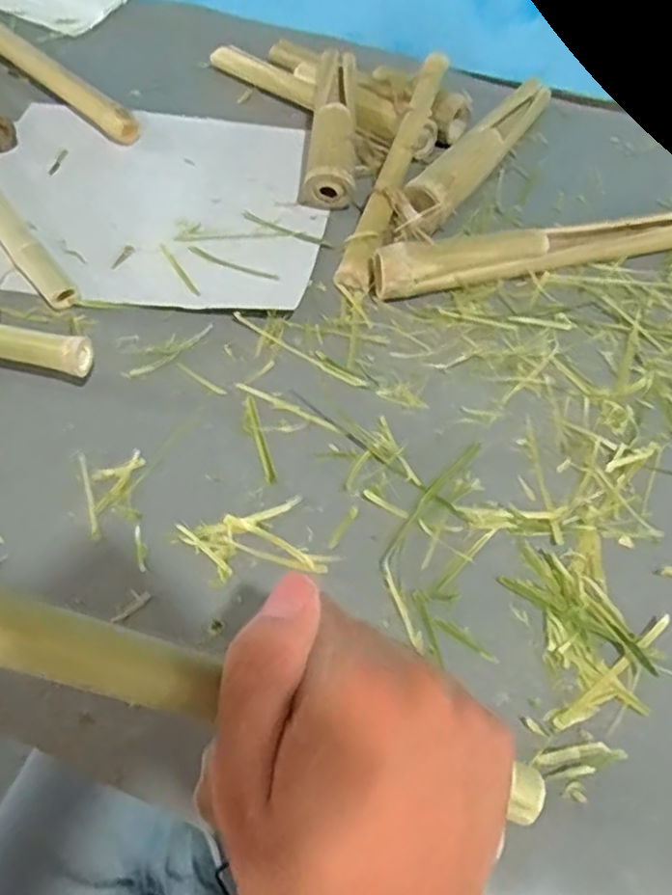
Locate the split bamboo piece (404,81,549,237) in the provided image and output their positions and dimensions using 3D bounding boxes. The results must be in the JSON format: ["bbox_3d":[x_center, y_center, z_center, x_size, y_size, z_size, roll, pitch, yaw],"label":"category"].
[{"bbox_3d":[0.114,-0.230,0.518,0.031,0.041,0.217,28,59,17],"label":"split bamboo piece"}]

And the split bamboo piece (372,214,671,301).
[{"bbox_3d":[0.148,-0.139,0.454,0.254,0.032,0.030,-13,56,-10],"label":"split bamboo piece"}]

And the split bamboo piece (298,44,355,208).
[{"bbox_3d":[-0.005,-0.247,0.514,0.041,0.045,0.147,1,55,-1],"label":"split bamboo piece"}]

